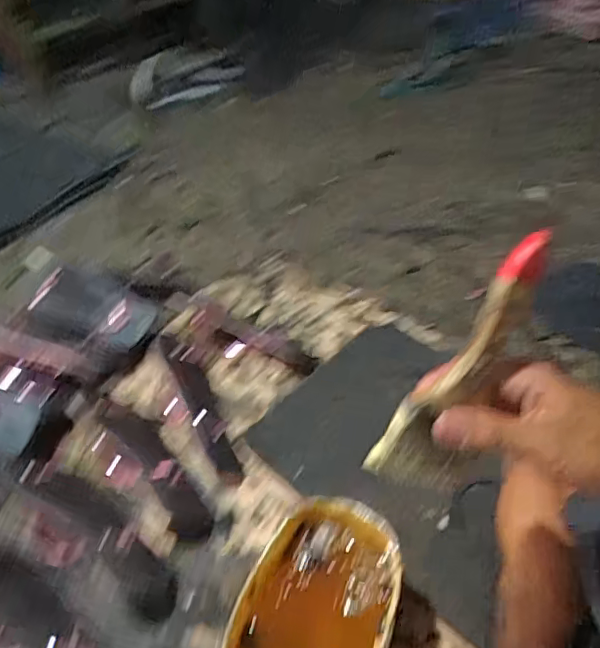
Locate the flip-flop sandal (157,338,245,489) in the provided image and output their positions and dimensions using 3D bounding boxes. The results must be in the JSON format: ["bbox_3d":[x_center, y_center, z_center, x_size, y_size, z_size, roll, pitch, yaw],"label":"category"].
[{"bbox_3d":[-0.138,0.093,0.737,0.061,0.064,0.249,-21,48,-17],"label":"flip-flop sandal"}]

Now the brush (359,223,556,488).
[{"bbox_3d":[0.104,0.024,0.339,0.047,0.044,0.165,28,95,28],"label":"brush"}]

